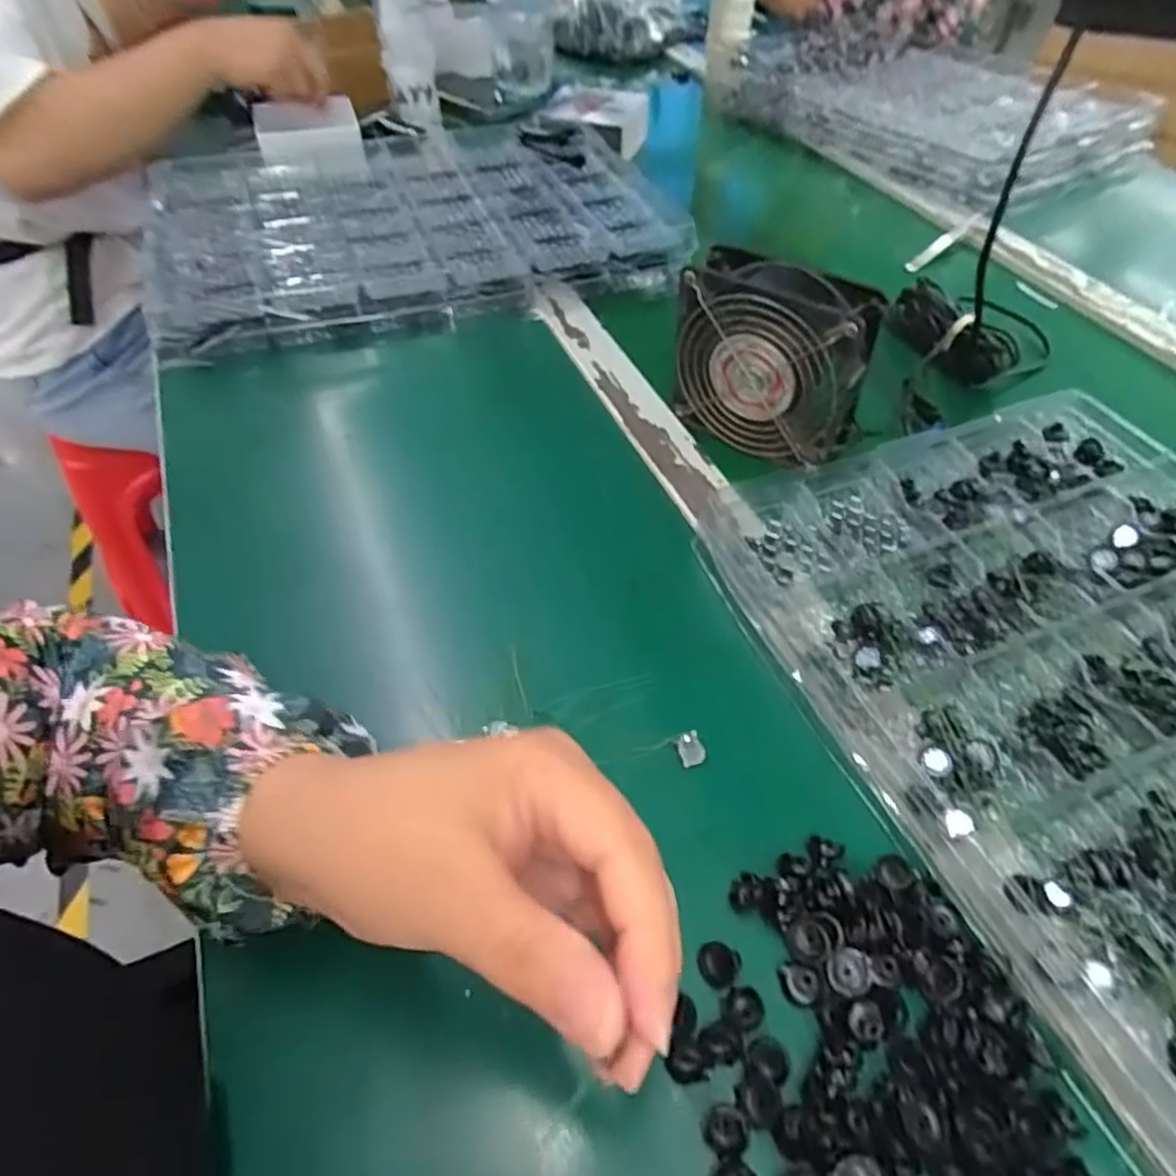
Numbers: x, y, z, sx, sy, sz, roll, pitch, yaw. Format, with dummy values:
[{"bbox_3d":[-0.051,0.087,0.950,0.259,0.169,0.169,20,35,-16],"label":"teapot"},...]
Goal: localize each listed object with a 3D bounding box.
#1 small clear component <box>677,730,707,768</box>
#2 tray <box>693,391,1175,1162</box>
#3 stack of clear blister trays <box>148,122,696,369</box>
[{"bbox_3d":[0.050,0.077,0.353,0.013,0.009,0.014,-18,51,-17],"label":"small clear component"},{"bbox_3d":[0.288,0.070,0.342,0.290,0.028,0.437,-17,51,-16],"label":"tray"},{"bbox_3d":[-0.171,-0.358,0.704,0.444,0.043,0.365,-15,50,-12],"label":"stack of clear blister trays"}]

